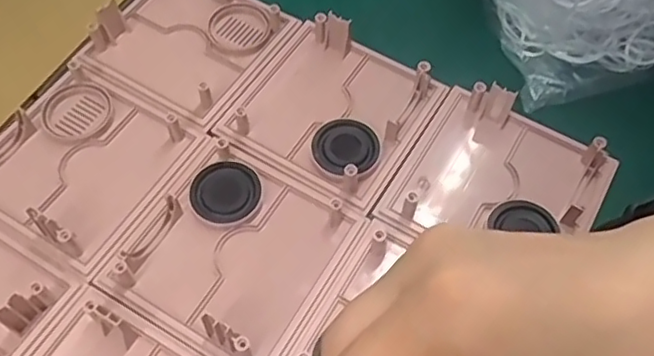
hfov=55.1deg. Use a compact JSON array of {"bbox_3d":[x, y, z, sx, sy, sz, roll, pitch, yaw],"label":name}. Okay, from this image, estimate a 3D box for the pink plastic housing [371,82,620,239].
[{"bbox_3d":[0.101,0.000,0.359,0.106,0.029,0.112,28,64,15],"label":"pink plastic housing"}]

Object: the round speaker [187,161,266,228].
[{"bbox_3d":[-0.056,0.009,0.352,0.041,0.006,0.039,0,60,0],"label":"round speaker"}]

